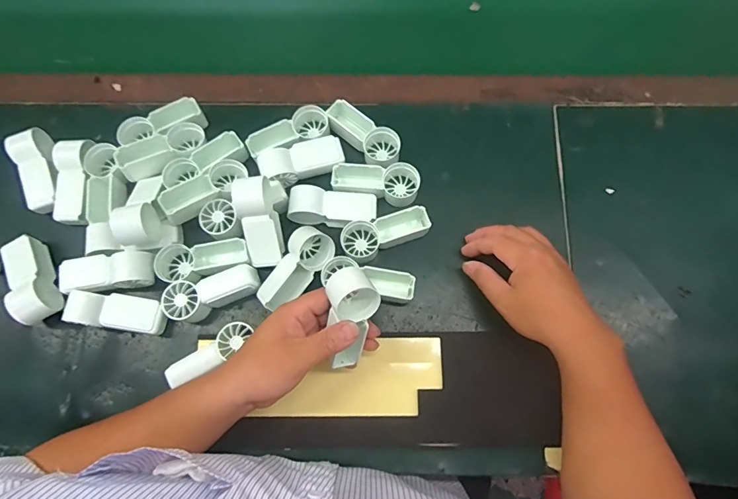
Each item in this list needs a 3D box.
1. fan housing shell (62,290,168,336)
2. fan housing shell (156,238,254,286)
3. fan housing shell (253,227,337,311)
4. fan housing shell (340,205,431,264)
[{"bbox_3d":[-0.251,0.064,0.437,0.088,0.043,0.033,7,75,3],"label":"fan housing shell"},{"bbox_3d":[-0.173,0.014,0.455,0.098,0.031,0.043,-6,75,0],"label":"fan housing shell"},{"bbox_3d":[-0.074,0.020,0.443,0.045,0.027,0.096,33,64,9],"label":"fan housing shell"},{"bbox_3d":[0.016,-0.020,0.459,0.092,0.033,0.043,-28,76,-6],"label":"fan housing shell"}]

